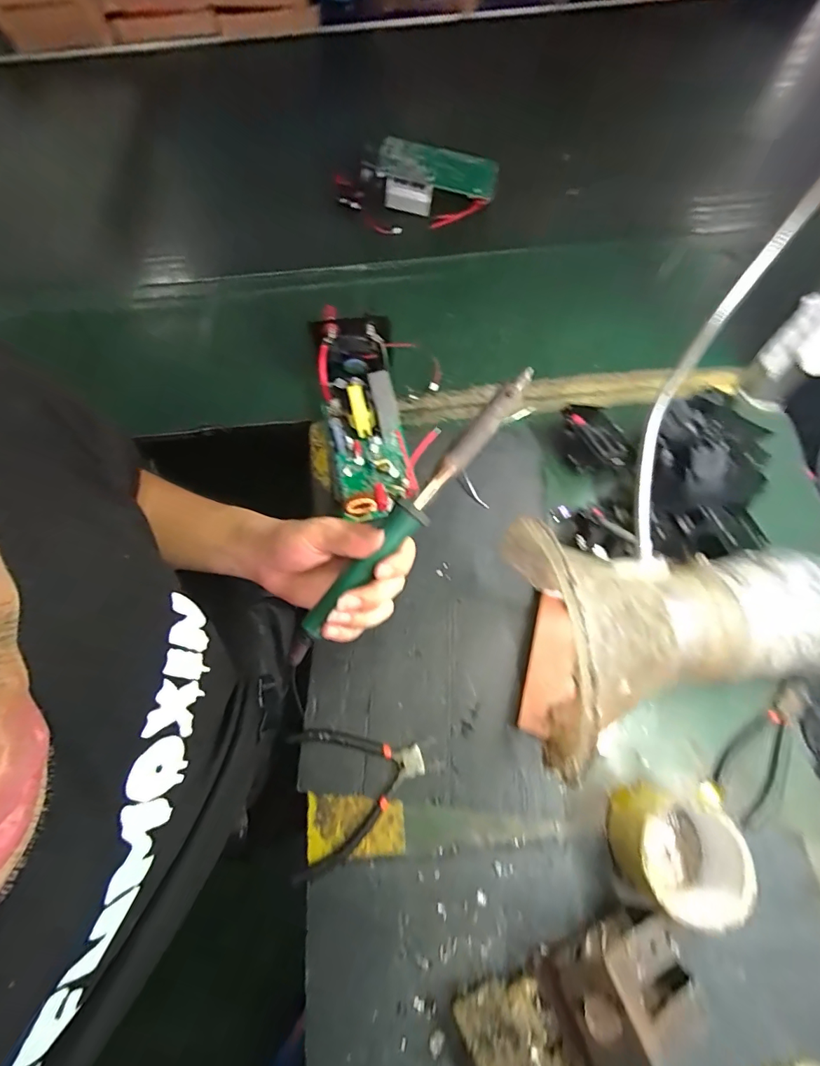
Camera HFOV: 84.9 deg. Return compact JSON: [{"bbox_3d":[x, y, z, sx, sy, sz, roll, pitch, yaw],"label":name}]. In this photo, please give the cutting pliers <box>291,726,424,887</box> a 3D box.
[{"bbox_3d":[-0.048,0.240,0.420,0.125,0.011,0.118,-11,67,-2],"label":"cutting pliers"}]

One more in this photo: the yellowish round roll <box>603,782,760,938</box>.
[{"bbox_3d":[0.217,0.260,0.369,0.079,0.071,0.090,-6,67,0],"label":"yellowish round roll"}]

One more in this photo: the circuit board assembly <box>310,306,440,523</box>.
[{"bbox_3d":[-0.053,-0.147,0.547,0.105,0.082,0.271,-14,67,-3],"label":"circuit board assembly"}]

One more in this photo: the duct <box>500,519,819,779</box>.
[{"bbox_3d":[0.290,0.067,0.357,0.372,0.160,0.201,-6,67,0],"label":"duct"}]

